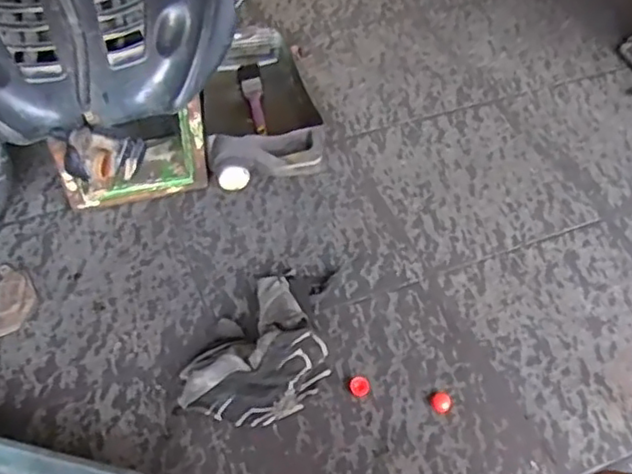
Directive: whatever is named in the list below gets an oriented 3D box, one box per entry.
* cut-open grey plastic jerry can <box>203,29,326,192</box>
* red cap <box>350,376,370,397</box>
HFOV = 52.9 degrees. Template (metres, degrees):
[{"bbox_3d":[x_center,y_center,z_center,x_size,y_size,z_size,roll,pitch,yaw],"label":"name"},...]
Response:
[{"bbox_3d":[-0.091,-0.197,0.997,0.160,0.094,0.344,-6,51,-8],"label":"cut-open grey plastic jerry can"},{"bbox_3d":[0.052,0.176,0.747,0.023,0.006,0.022,1,51,-1],"label":"red cap"}]

